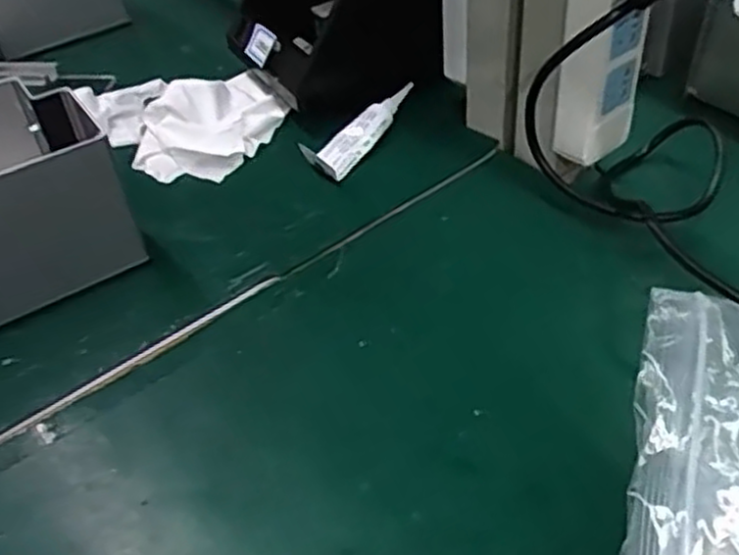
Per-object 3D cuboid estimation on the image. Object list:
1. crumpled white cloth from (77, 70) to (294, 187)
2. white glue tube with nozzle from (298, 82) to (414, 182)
[{"bbox_3d":[-0.155,-0.154,0.681,0.148,0.033,0.172,-28,48,-23],"label":"crumpled white cloth"},{"bbox_3d":[-0.004,-0.125,0.644,0.032,0.023,0.125,26,51,28],"label":"white glue tube with nozzle"}]

